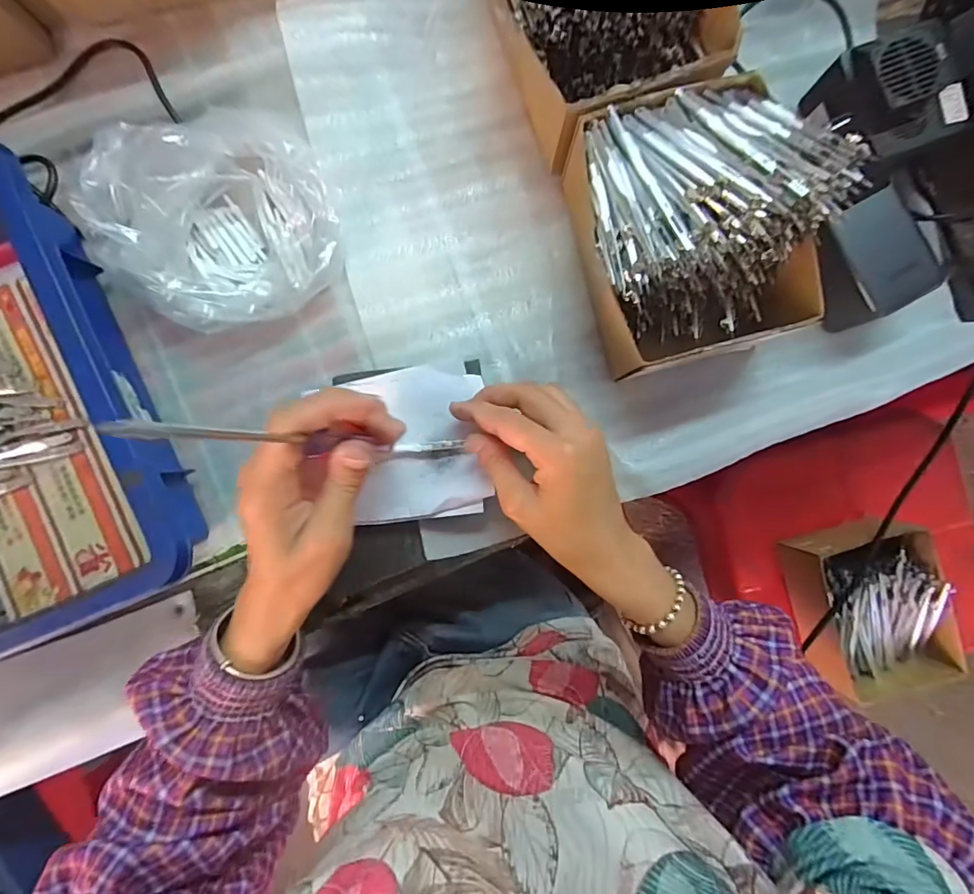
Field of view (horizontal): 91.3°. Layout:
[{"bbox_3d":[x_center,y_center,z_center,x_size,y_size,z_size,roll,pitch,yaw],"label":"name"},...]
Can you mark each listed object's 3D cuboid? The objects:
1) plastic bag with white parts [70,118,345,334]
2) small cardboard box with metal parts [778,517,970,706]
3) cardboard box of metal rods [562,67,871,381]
[{"bbox_3d":[-0.174,-0.151,0.316,0.137,0.060,0.147,28,90,-1],"label":"plastic bag with white parts"},{"bbox_3d":[0.381,0.159,0.484,0.133,0.069,0.174,-19,93,-3],"label":"small cardboard box with metal parts"},{"bbox_3d":[0.129,-0.139,0.307,0.136,0.112,0.158,-16,91,-1],"label":"cardboard box of metal rods"}]

